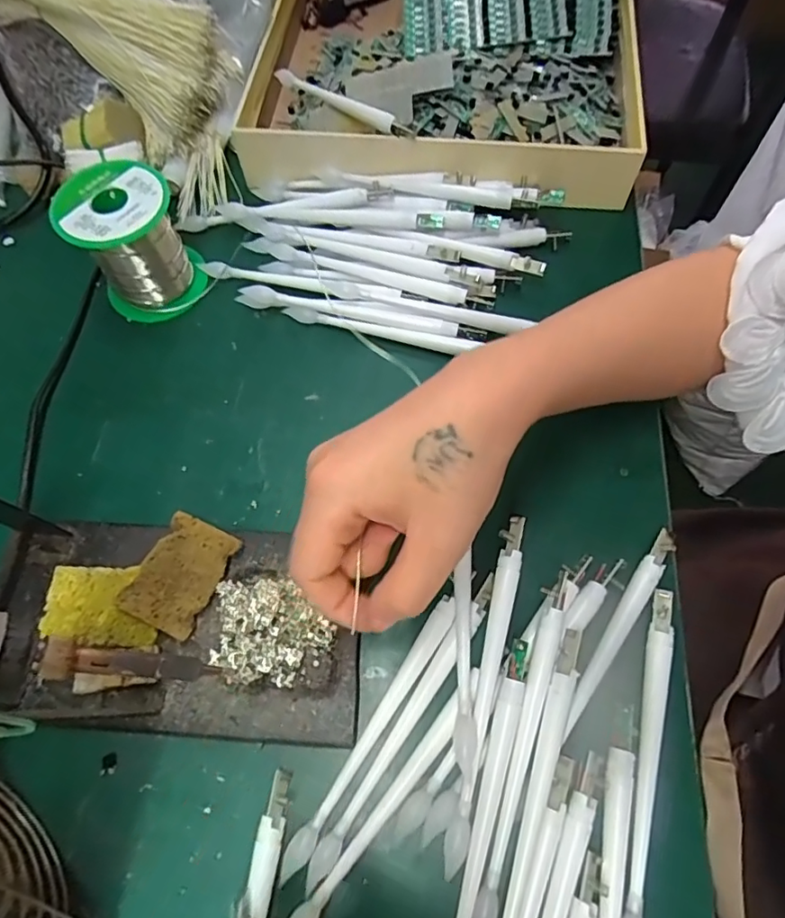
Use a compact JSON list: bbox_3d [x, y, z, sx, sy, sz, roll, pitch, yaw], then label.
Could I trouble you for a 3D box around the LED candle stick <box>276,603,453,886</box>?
[{"bbox_3d":[-0.008,0.127,0.259,0.010,0.011,0.138,31,70,14],"label":"LED candle stick"}]

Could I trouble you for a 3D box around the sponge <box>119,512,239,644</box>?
[{"bbox_3d":[-0.108,0.058,0.277,0.040,0.004,0.054,25,67,5],"label":"sponge"}]

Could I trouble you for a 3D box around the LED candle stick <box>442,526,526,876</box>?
[{"bbox_3d":[0.045,0.103,0.257,0.012,0.016,0.157,14,67,7],"label":"LED candle stick"}]

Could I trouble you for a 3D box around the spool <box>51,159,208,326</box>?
[{"bbox_3d":[-0.166,-0.140,0.351,0.064,0.071,0.064,-1,66,1],"label":"spool"}]

